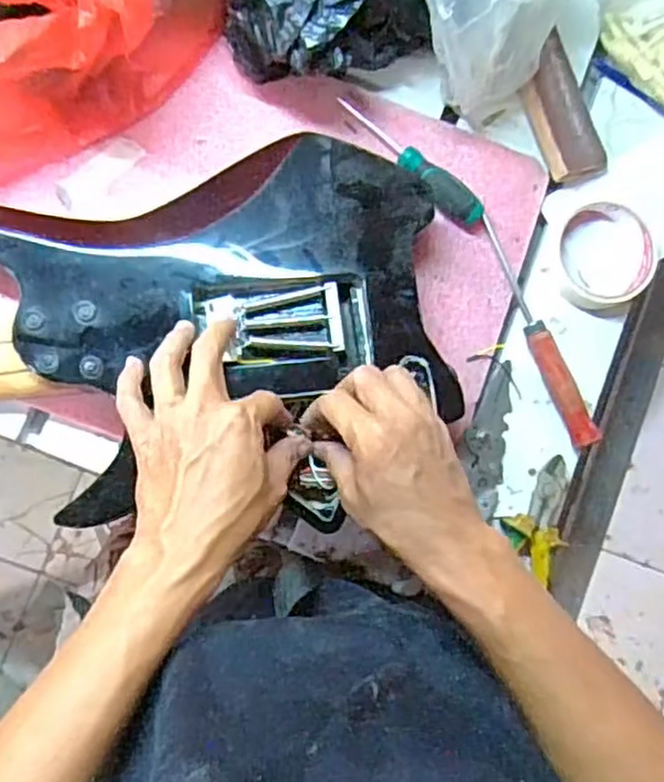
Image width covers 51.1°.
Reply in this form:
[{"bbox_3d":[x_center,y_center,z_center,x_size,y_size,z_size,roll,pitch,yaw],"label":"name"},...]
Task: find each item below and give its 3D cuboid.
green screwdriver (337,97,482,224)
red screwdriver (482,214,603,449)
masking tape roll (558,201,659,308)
[{"bbox_3d":[0.063,-0.187,0.558,0.146,0.022,0.027,43,81,1],"label":"green screwdriver"},{"bbox_3d":[0.165,-0.049,0.560,0.022,0.021,0.200,-24,86,-7],"label":"red screwdriver"},{"bbox_3d":[0.224,-0.112,0.567,0.079,0.019,0.084,1,83,-5],"label":"masking tape roll"}]

